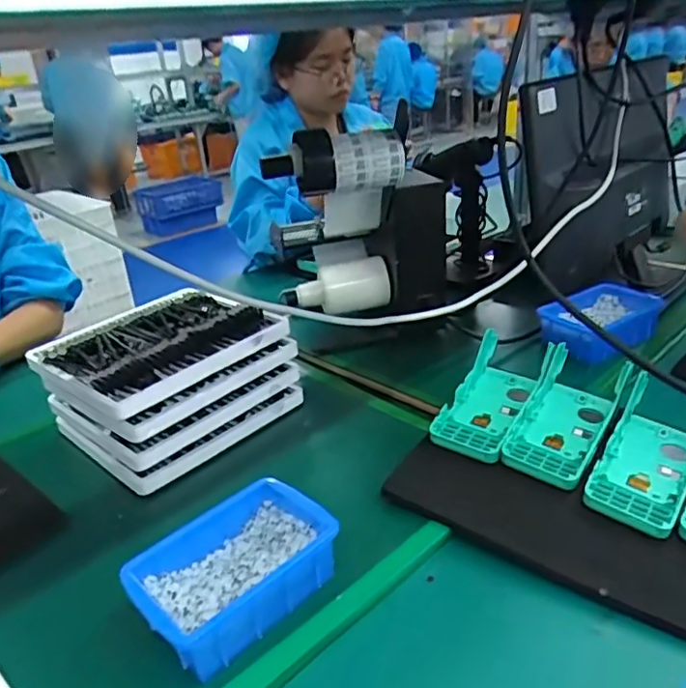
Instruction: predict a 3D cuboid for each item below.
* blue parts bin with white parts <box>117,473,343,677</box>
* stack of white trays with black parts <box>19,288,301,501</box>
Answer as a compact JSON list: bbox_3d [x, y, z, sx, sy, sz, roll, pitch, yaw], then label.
[{"bbox_3d":[-0.089,0.179,0.470,0.114,0.062,0.149,24,36,39],"label":"blue parts bin with white parts"},{"bbox_3d":[-0.195,0.038,0.690,0.212,0.121,0.227,20,34,35],"label":"stack of white trays with black parts"}]

